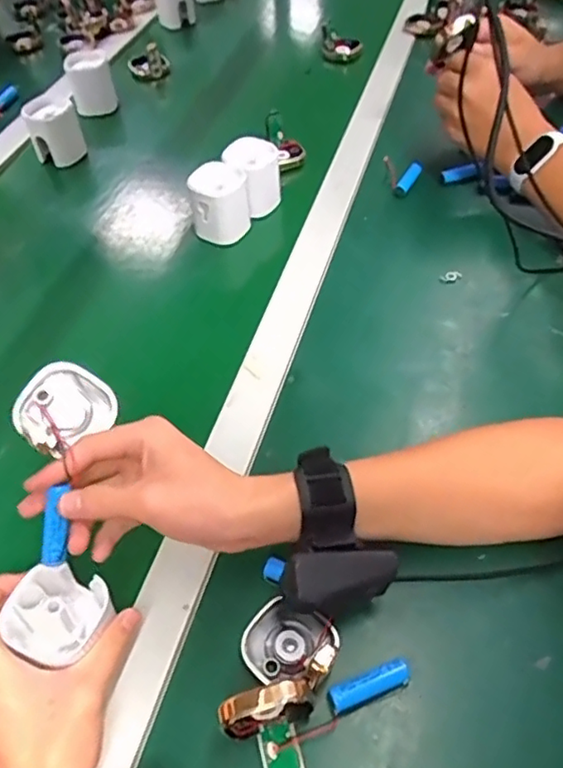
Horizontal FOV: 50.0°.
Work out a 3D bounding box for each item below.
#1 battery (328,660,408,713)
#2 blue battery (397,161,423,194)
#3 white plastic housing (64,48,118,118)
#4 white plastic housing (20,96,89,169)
[{"bbox_3d":[0.053,0.183,0.365,0.053,0.012,0.014,-19,54,-12],"label":"battery"},{"bbox_3d":[0.147,-0.238,0.700,0.018,0.018,0.054,25,57,20],"label":"blue battery"},{"bbox_3d":[-0.265,-0.417,0.842,0.061,0.079,0.046,-13,53,-8],"label":"white plastic housing"},{"bbox_3d":[-0.289,-0.325,0.770,0.060,0.062,0.060,-17,53,-10],"label":"white plastic housing"}]

